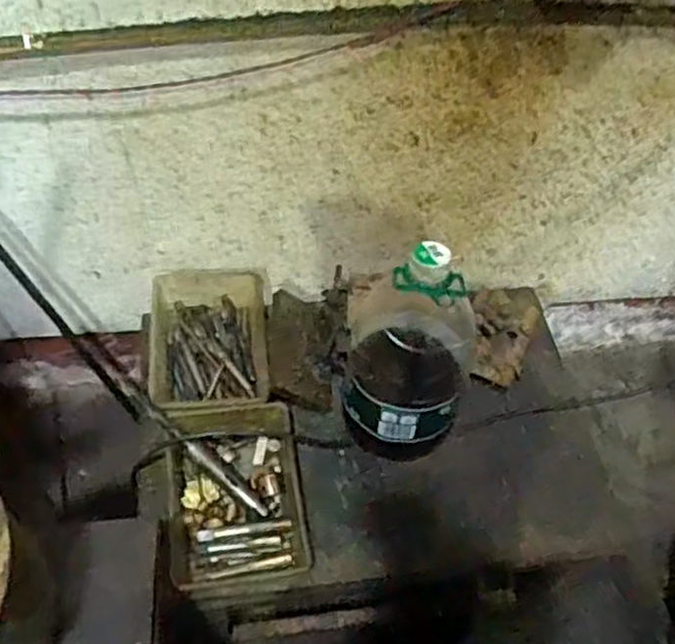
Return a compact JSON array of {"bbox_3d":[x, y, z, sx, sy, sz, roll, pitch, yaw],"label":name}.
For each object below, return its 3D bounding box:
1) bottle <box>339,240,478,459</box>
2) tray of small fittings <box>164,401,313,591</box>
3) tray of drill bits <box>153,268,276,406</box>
[{"bbox_3d":[0.094,0.048,0.980,0.173,0.371,0.145,20,52,11],"label":"bottle"},{"bbox_3d":[-0.139,0.235,0.995,0.180,0.065,0.248,-5,52,-9],"label":"tray of small fittings"},{"bbox_3d":[-0.206,0.034,1.122,0.192,0.082,0.255,-4,52,-8],"label":"tray of drill bits"}]

